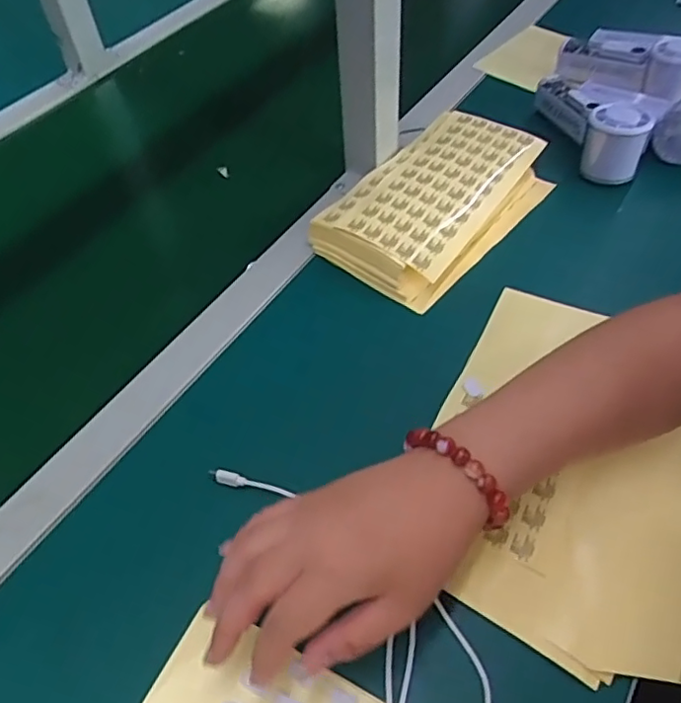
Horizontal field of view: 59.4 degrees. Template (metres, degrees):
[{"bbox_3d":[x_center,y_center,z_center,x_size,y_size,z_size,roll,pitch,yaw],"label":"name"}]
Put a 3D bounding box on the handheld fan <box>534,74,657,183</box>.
[{"bbox_3d":[0.256,-0.236,0.610,0.053,0.055,0.151,-11,51,-5],"label":"handheld fan"}]

